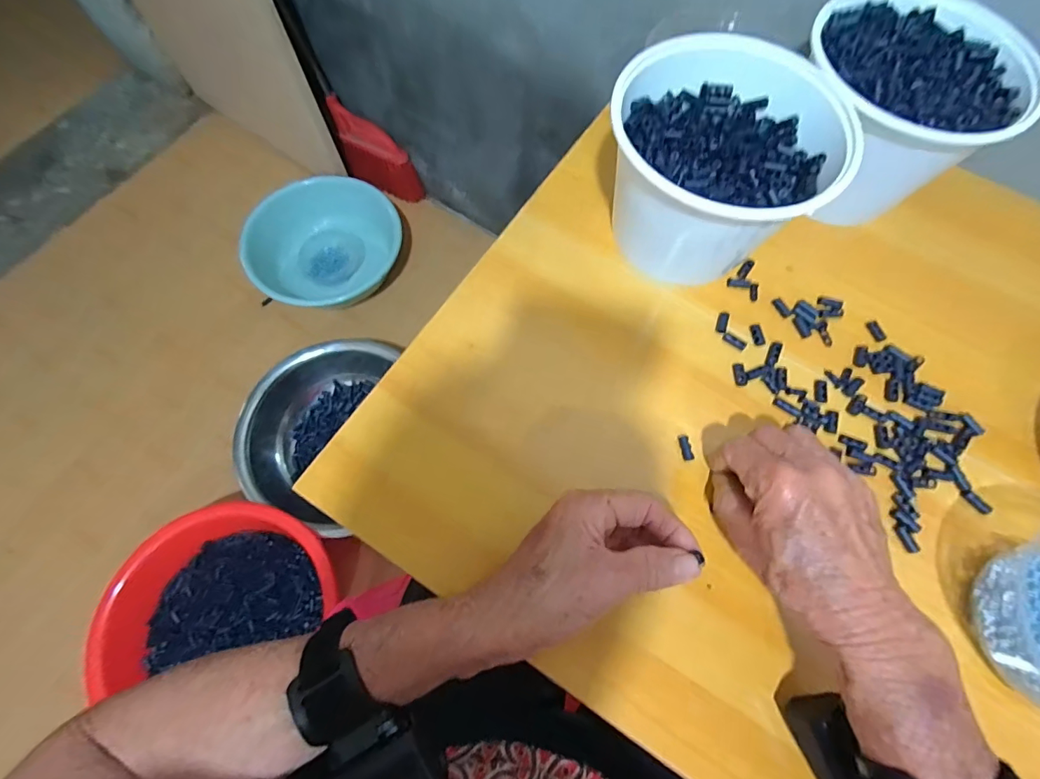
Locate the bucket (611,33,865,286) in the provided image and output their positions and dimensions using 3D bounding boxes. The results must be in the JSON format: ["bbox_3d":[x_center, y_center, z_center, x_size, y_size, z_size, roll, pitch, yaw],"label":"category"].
[{"bbox_3d":[0.149,-0.175,0.371,0.161,0.117,0.163,1,70,-1],"label":"bucket"}]

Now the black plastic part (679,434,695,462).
[{"bbox_3d":[0.125,0.044,0.347,0.008,0.004,0.020,-12,71,-6],"label":"black plastic part"}]

